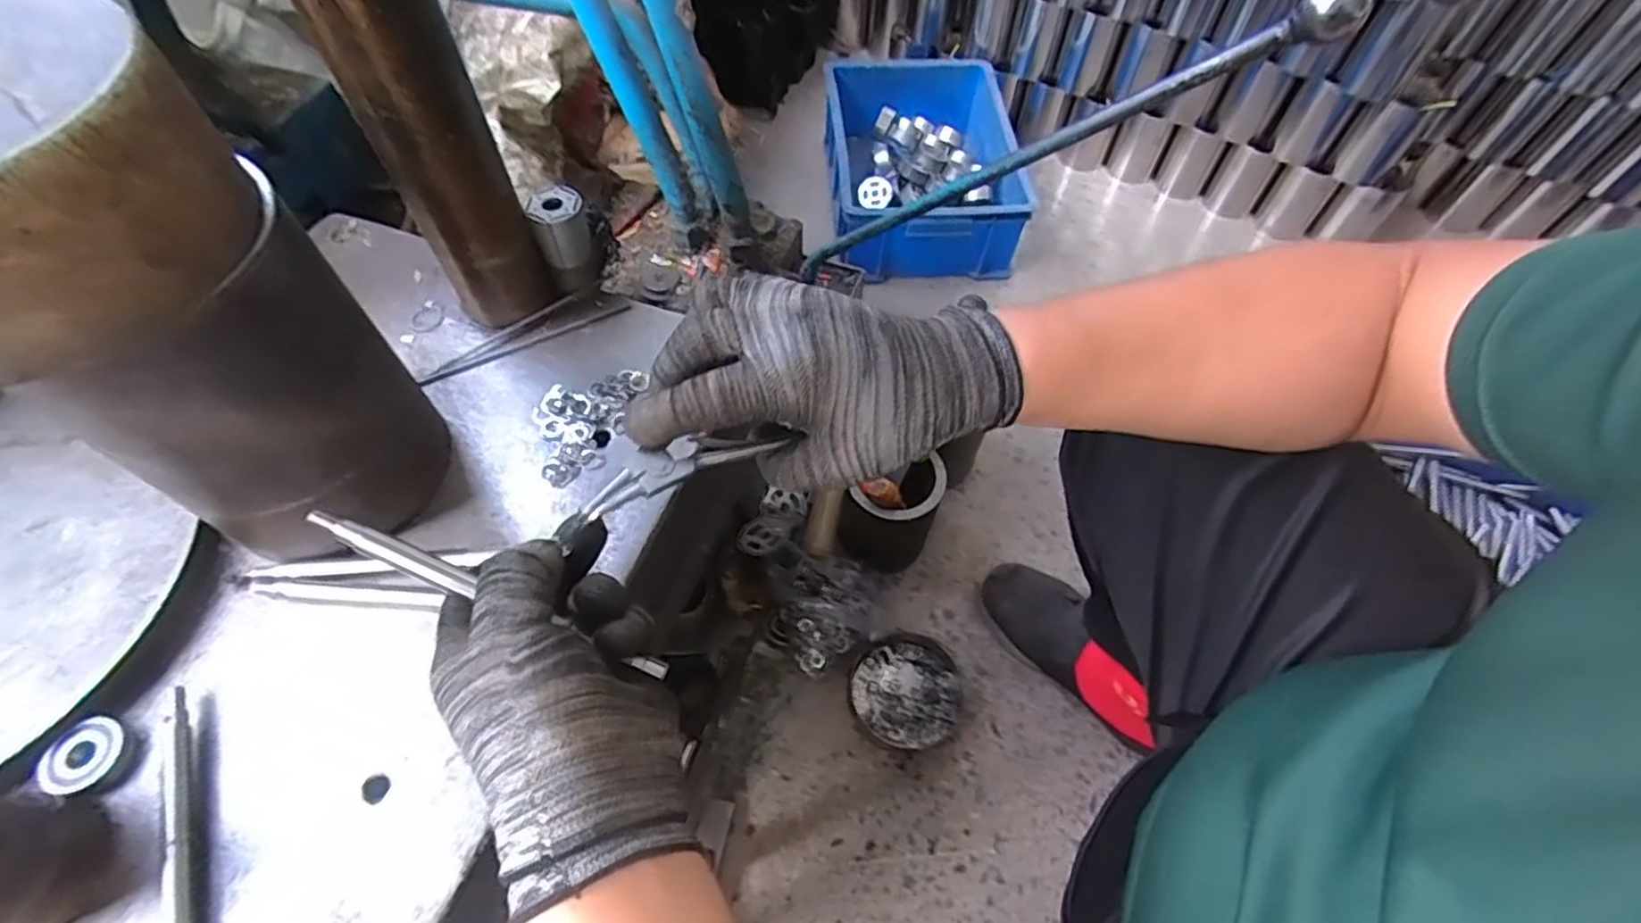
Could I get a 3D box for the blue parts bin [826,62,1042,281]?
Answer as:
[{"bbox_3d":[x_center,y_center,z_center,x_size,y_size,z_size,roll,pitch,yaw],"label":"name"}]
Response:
[{"bbox_3d":[0.176,-0.513,1.236,0.310,0.144,0.427,-2,58,-2],"label":"blue parts bin"}]

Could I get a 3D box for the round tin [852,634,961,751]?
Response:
[{"bbox_3d":[0.098,0.264,0.816,0.121,0.030,0.118,0,58,-1],"label":"round tin"}]

